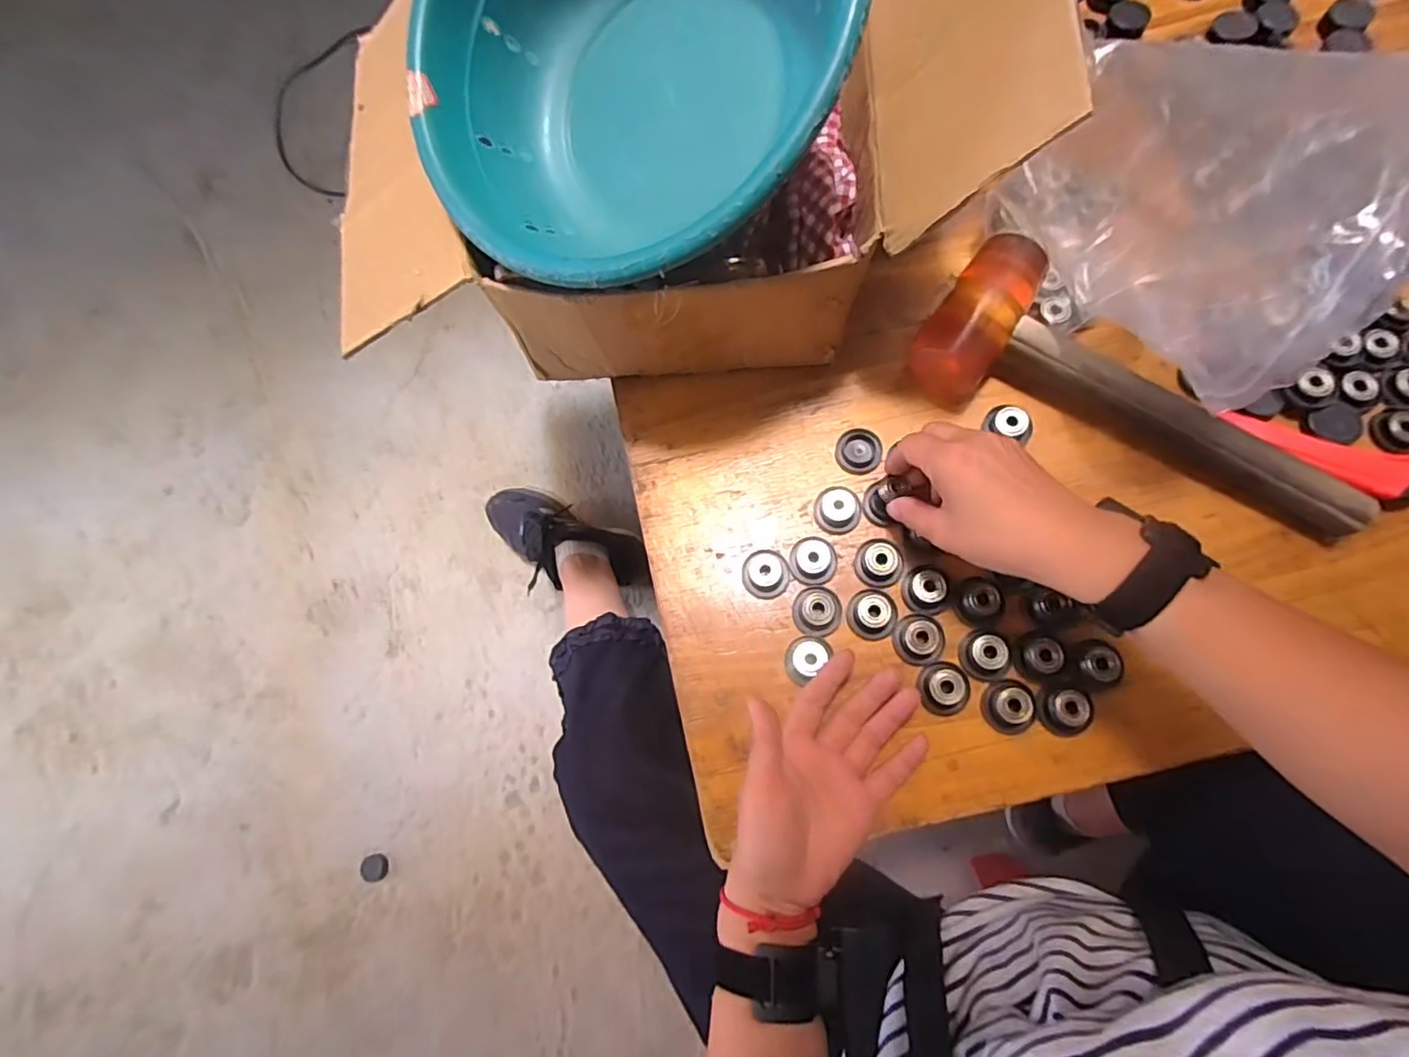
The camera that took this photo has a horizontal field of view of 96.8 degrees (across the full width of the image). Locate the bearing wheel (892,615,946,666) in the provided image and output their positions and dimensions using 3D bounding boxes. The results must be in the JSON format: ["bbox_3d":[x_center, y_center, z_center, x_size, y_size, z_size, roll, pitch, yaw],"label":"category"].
[{"bbox_3d":[0.145,0.074,0.415,0.034,0.017,0.033,-1,75,5],"label":"bearing wheel"}]

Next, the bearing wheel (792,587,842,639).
[{"bbox_3d":[0.078,0.056,0.423,0.033,0.009,0.033,-1,75,5],"label":"bearing wheel"}]

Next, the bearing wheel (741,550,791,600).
[{"bbox_3d":[0.043,0.032,0.435,0.032,0.015,0.033,-1,75,5],"label":"bearing wheel"}]

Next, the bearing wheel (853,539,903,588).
[{"bbox_3d":[0.120,0.022,0.426,0.032,0.015,0.032,-1,75,5],"label":"bearing wheel"}]

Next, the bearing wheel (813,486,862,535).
[{"bbox_3d":[0.094,-0.014,0.442,0.033,0.012,0.031,-1,75,5],"label":"bearing wheel"}]

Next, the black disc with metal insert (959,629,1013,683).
[{"bbox_3d":[0.187,0.083,0.409,0.031,0.020,0.032,-1,75,5],"label":"black disc with metal insert"}]

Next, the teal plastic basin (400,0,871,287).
[{"bbox_3d":[-0.033,-0.268,0.361,0.270,0.105,0.260,24,100,21],"label":"teal plastic basin"}]

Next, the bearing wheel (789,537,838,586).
[{"bbox_3d":[0.076,0.022,0.435,0.032,0.010,0.032,-1,75,5],"label":"bearing wheel"}]

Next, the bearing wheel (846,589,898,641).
[{"bbox_3d":[0.114,0.058,0.420,0.034,0.010,0.033,-1,75,5],"label":"bearing wheel"}]

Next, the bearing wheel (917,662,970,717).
[{"bbox_3d":[0.159,0.104,0.406,0.032,0.021,0.033,-1,75,5],"label":"bearing wheel"}]

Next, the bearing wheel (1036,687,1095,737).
[{"bbox_3d":[0.230,0.116,0.397,0.029,0.012,0.028,-1,75,5],"label":"bearing wheel"}]

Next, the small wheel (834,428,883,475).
[{"bbox_3d":[0.113,-0.056,0.458,0.032,0.009,0.034,-1,75,5],"label":"small wheel"}]

